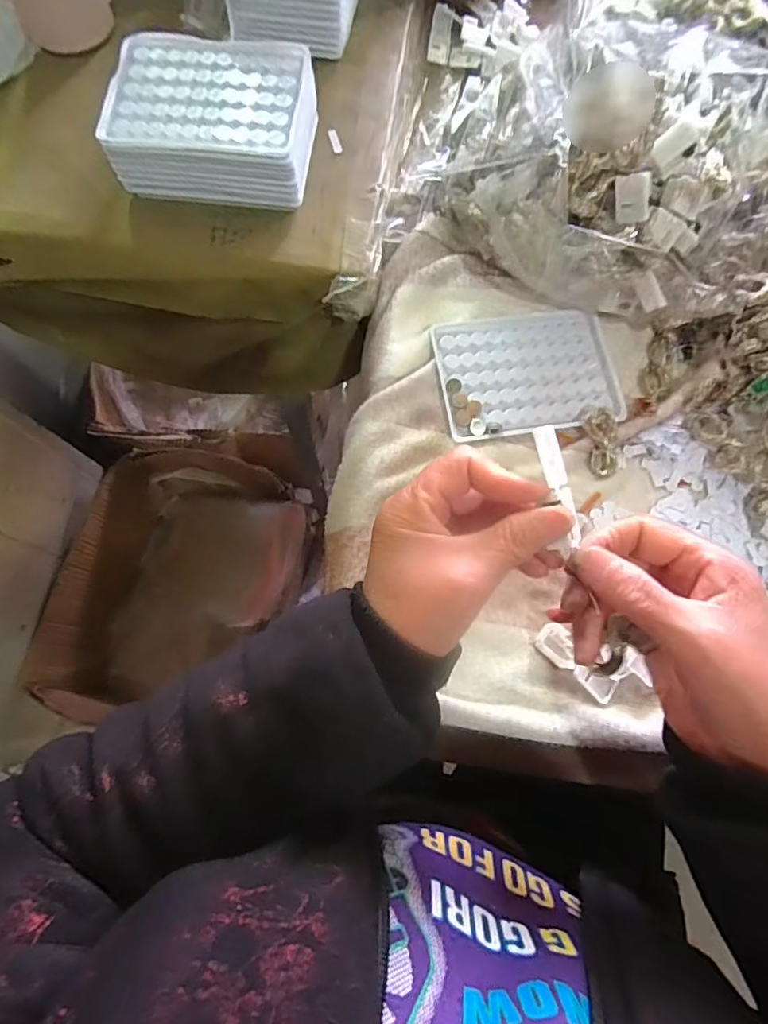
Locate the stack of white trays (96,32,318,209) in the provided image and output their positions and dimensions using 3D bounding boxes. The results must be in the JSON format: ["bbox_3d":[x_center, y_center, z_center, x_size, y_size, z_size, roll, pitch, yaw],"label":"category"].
[{"bbox_3d":[-0.120,-0.277,0.381,0.134,0.054,0.103,7,73,-3],"label":"stack of white trays"}]

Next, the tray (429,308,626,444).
[{"bbox_3d":[0.104,-0.103,0.386,0.128,0.014,0.093,-9,74,-4],"label":"tray"}]

